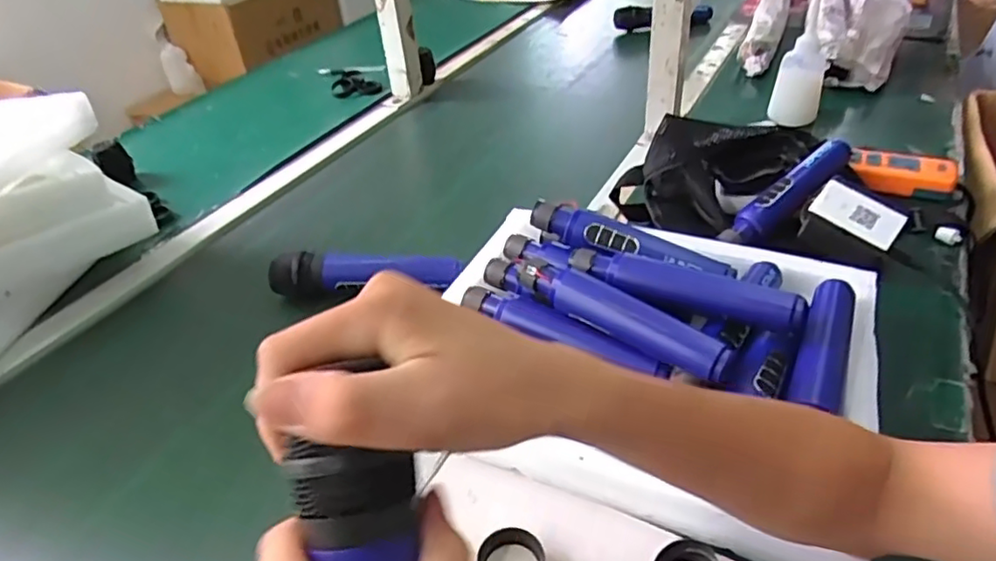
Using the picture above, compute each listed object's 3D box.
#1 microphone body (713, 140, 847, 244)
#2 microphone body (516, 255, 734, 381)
[{"bbox_3d":[0.304,-0.092,0.653,0.177,0.028,0.032,-36,44,-14],"label":"microphone body"},{"bbox_3d":[0.094,0.026,0.495,0.186,0.029,0.028,25,47,33],"label":"microphone body"}]

